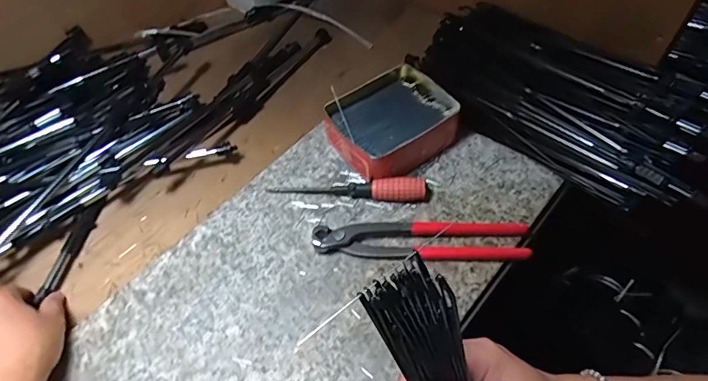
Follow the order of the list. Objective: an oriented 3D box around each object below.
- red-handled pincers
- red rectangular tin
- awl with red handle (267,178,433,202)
[{"bbox_3d":[0.061,0.045,0.419,0.195,0.018,0.036,-1,53,5],"label":"red-handled pincers"},{"bbox_3d":[0.039,-0.074,0.490,0.122,0.050,0.107,-31,56,-17],"label":"red rectangular tin"},{"bbox_3d":[-0.005,-0.002,0.453,0.159,0.022,0.021,2,54,7],"label":"awl with red handle"}]

